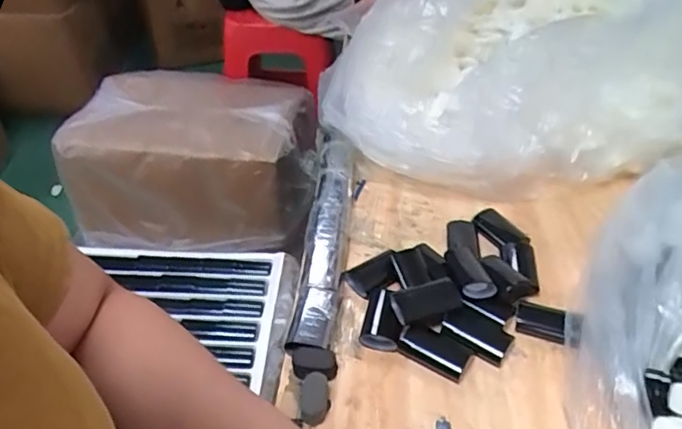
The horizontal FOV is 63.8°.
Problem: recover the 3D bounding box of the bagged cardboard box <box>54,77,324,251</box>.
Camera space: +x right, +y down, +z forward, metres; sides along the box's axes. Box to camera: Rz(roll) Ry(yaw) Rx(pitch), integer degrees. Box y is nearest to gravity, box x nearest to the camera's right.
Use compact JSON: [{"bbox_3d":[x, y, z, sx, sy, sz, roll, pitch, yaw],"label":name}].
[{"bbox_3d":[-0.364,-0.137,1.405,0.585,0.263,0.372,3,40,2],"label":"bagged cardboard box"}]

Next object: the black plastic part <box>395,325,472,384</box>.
[{"bbox_3d":[0.081,0.118,0.474,0.062,0.018,0.031,24,45,24],"label":"black plastic part"}]

